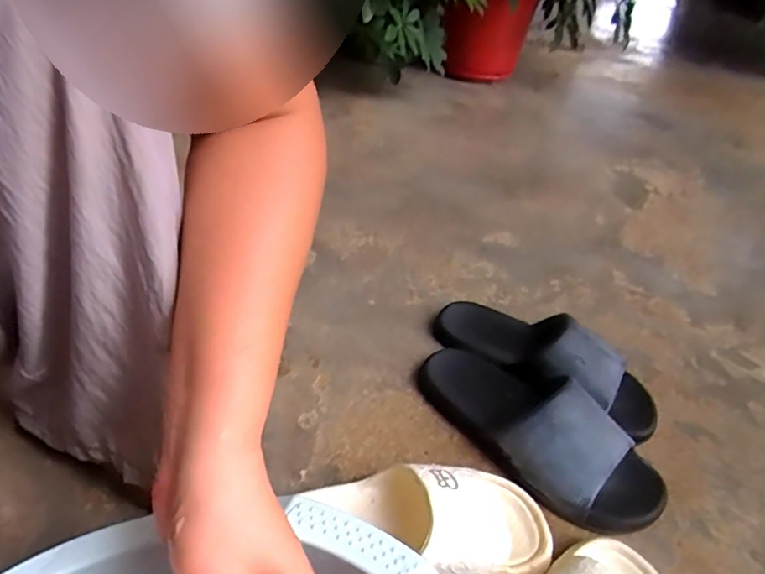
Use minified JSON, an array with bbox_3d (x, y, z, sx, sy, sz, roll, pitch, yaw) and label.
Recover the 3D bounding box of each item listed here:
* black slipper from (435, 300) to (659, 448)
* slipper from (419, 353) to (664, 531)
[{"bbox_3d":[0.187,0.073,0.632,0.268,0.077,0.113,33,46,29],"label":"black slipper"},{"bbox_3d":[0.149,0.134,0.548,0.265,0.076,0.106,32,45,28],"label":"slipper"}]

